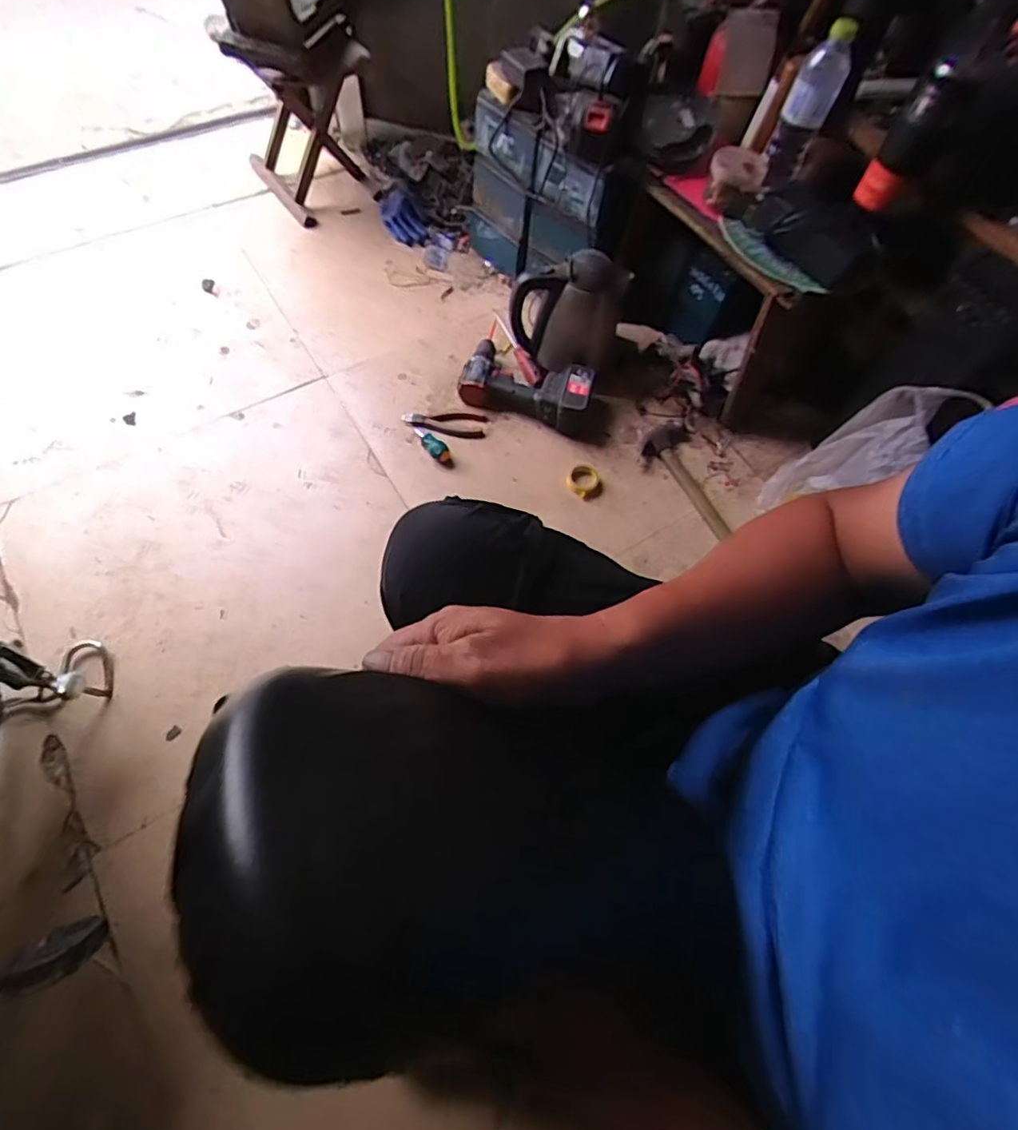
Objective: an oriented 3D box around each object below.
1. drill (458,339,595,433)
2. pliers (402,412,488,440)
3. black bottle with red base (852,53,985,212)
[{"bbox_3d":[0.033,-0.338,1.082,0.242,0.071,0.135,18,65,5],"label":"drill"},{"bbox_3d":[-0.119,-0.263,1.054,0.152,0.009,0.061,4,64,-3],"label":"pliers"},{"bbox_3d":[0.602,-0.633,0.835,0.069,0.198,0.062,43,35,19],"label":"black bottle with red base"}]

